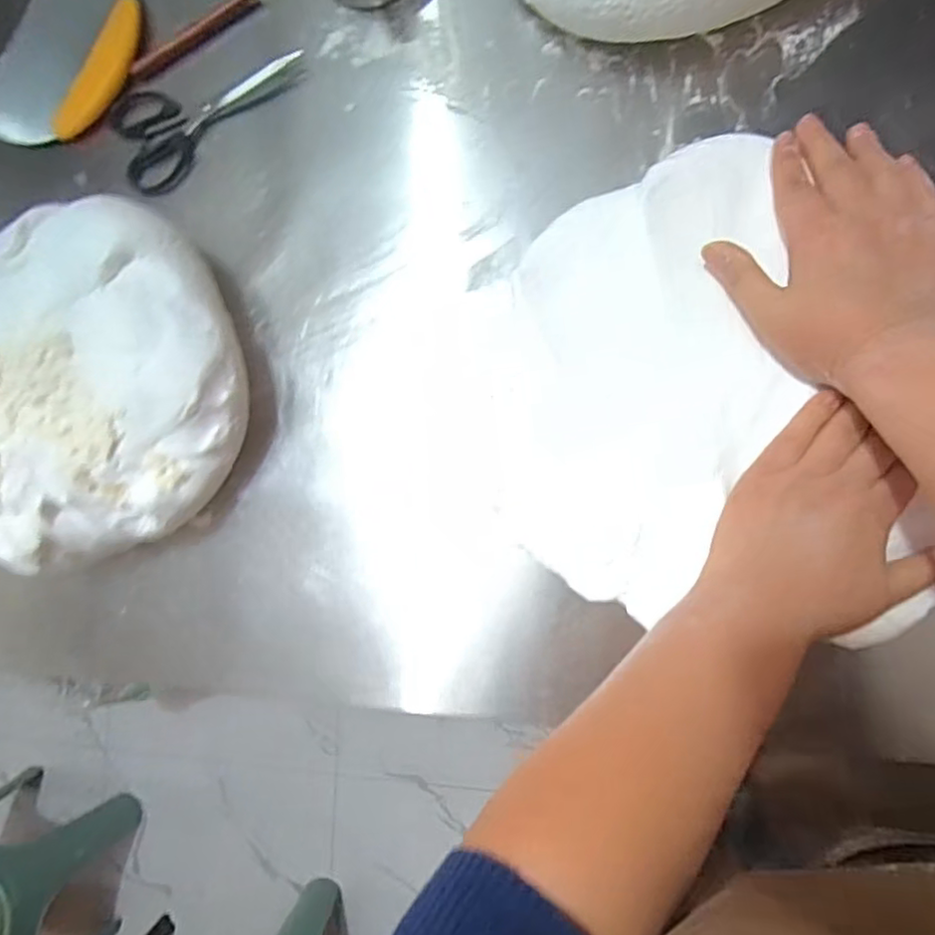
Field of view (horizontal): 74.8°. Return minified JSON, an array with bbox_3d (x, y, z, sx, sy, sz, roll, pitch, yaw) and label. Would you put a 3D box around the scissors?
[{"bbox_3d":[-0.197,-0.271,0.447,0.152,0.006,0.082,-37,84,8],"label":"scissors"}]

